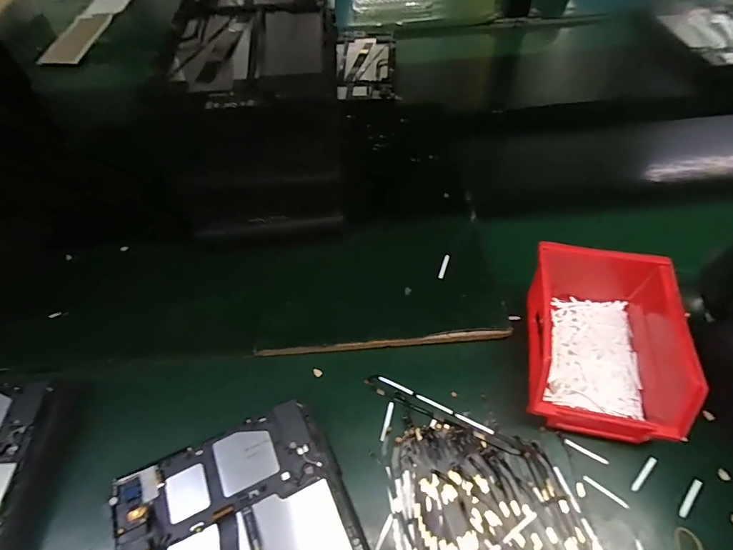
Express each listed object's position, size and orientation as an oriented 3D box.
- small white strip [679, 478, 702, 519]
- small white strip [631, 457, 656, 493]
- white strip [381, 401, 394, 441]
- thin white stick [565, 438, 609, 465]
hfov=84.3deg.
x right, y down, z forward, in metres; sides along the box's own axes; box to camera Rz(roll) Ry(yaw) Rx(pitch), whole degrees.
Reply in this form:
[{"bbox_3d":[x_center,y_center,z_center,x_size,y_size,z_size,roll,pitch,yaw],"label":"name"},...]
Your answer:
[{"bbox_3d":[0.239,0.164,0.297,0.005,0.004,0.032,35,63,27],"label":"small white strip"},{"bbox_3d":[0.211,0.151,0.306,0.033,0.004,0.005,-38,59,-22],"label":"small white strip"},{"bbox_3d":[0.018,0.121,0.338,0.005,0.004,0.033,11,55,12],"label":"white strip"},{"bbox_3d":[0.173,0.138,0.318,0.032,0.004,0.005,24,59,21],"label":"thin white stick"}]

